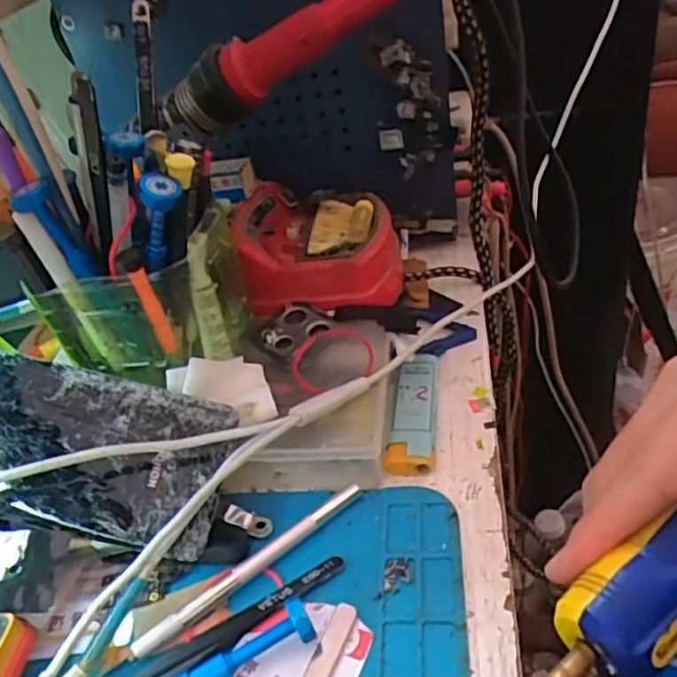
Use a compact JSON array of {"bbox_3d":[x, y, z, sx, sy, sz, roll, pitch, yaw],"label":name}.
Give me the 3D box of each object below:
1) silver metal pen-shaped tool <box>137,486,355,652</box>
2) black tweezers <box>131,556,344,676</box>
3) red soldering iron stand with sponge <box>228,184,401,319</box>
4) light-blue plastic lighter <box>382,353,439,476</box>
[{"bbox_3d":[-0.035,0.095,0.276,0.110,0.011,0.007,-27,45,-29],"label":"silver metal pen-shaped tool"},{"bbox_3d":[-0.055,0.118,0.247,0.132,0.004,0.011,-28,39,-21],"label":"black tweezers"},{"bbox_3d":[-0.010,-0.058,0.394,0.092,0.043,0.093,-8,37,4],"label":"red soldering iron stand with sponge"},{"bbox_3d":[0.038,0.035,0.333,0.023,0.013,0.077,-2,38,13],"label":"light-blue plastic lighter"}]

